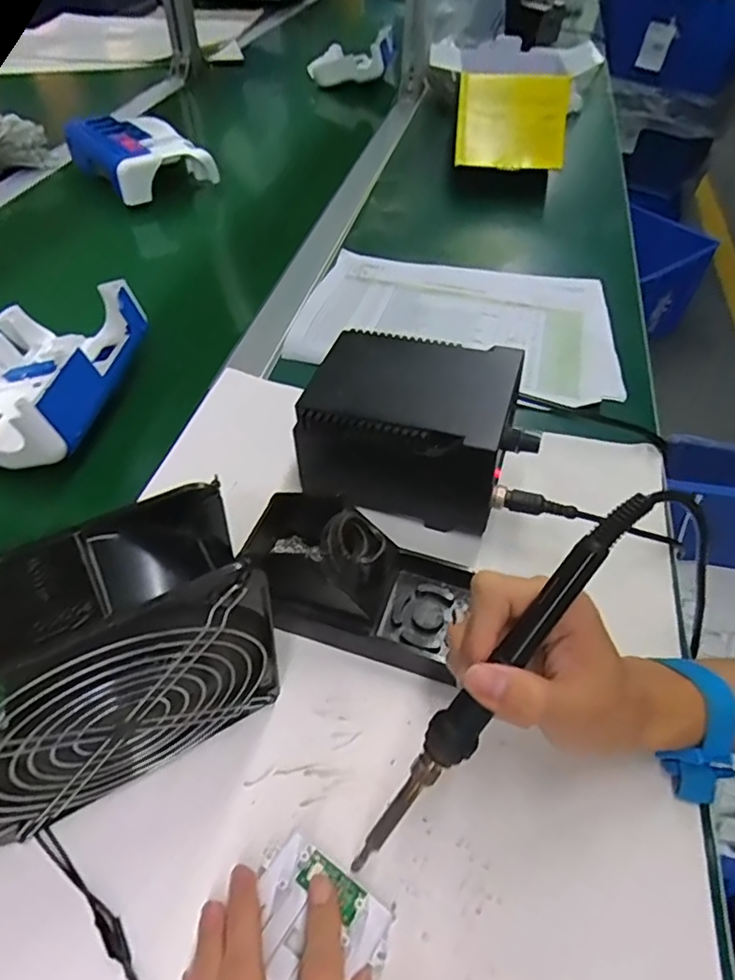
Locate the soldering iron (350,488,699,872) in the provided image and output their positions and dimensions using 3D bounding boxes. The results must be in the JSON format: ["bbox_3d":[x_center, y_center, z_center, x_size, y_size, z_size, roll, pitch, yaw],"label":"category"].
[{"bbox_3d":[0.061,0.085,0.263,0.023,0.021,0.221,39,98,26],"label":"soldering iron"}]

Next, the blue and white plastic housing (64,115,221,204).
[{"bbox_3d":[-0.310,-0.459,0.794,0.133,0.054,0.175,-31,58,-26],"label":"blue and white plastic housing"}]

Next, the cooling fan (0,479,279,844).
[{"bbox_3d":[-0.120,0.089,0.269,0.149,0.151,0.058,-22,54,-21],"label":"cooling fan"}]

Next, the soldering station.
[{"bbox_3d":[0.040,-0.048,0.441,0.165,0.085,0.124,12,50,7],"label":"soldering station"}]

